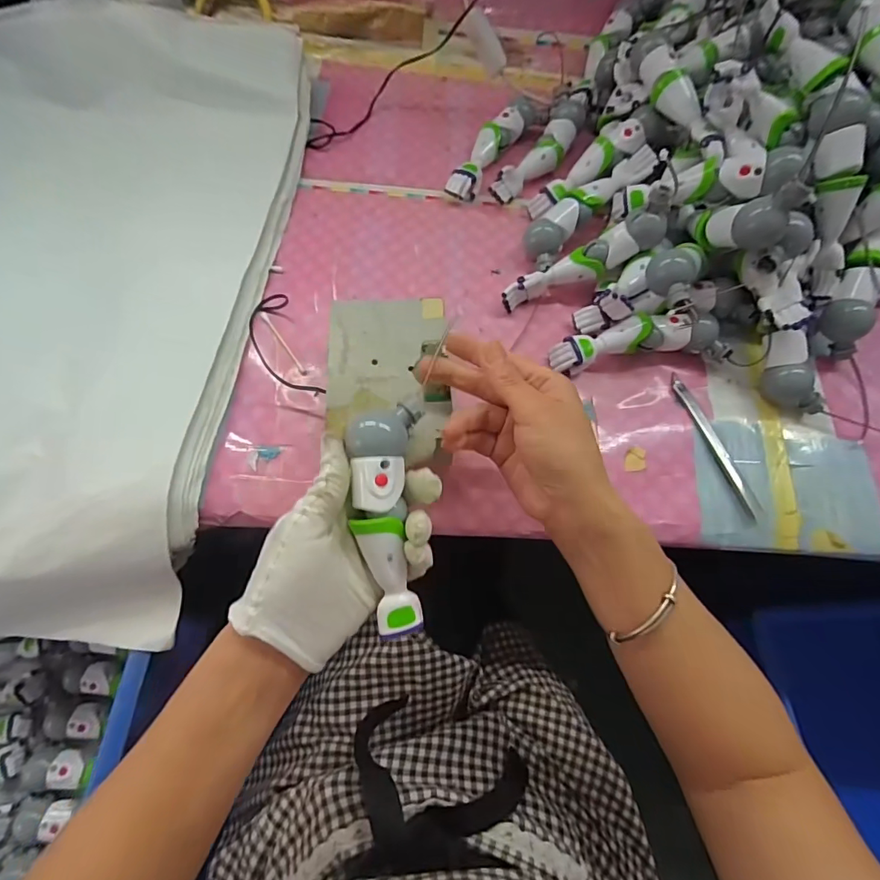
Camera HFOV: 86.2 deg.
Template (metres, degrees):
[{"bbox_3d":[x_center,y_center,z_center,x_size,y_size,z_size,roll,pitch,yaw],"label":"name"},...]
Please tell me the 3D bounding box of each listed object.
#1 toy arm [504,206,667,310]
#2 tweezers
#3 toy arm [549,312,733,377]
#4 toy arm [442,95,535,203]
[{"bbox_3d":[0.126,-0.158,0.421,0.147,0.028,0.028,-25,68,10],"label":"toy arm"},{"bbox_3d":[0.226,0.002,0.390,0.014,0.004,0.131,-18,68,-8],"label":"tweezers"},{"bbox_3d":[0.170,-0.085,0.409,0.147,0.033,0.043,-3,67,-2],"label":"toy arm"},{"bbox_3d":[0.053,-0.309,0.499,0.031,0.030,0.146,33,71,12],"label":"toy arm"}]

